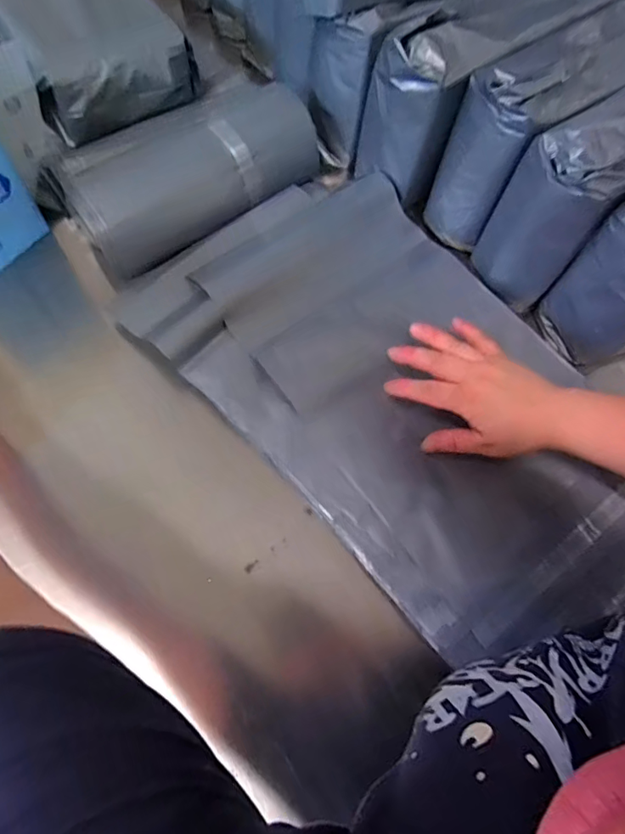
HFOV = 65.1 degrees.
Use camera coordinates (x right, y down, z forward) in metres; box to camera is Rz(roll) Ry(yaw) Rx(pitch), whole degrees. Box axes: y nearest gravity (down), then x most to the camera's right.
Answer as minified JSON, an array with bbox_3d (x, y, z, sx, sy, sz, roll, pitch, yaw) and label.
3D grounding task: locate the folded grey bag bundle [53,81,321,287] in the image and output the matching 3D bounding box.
[{"bbox_3d":[-0.123,-0.269,0.534,0.279,0.085,0.097,-34,73,-15],"label":"folded grey bag bundle"}]

